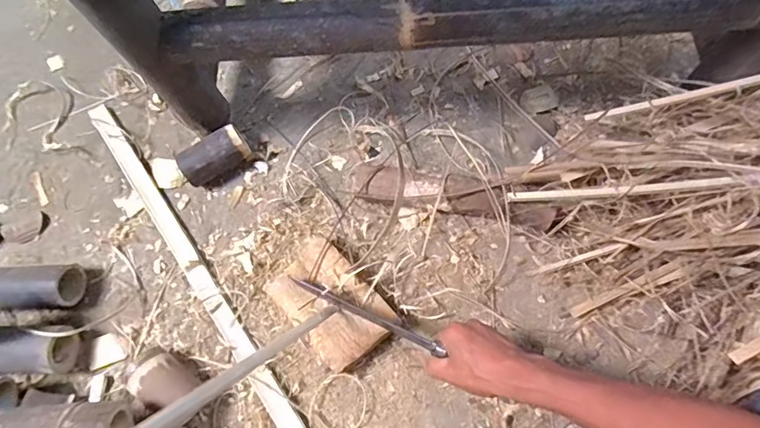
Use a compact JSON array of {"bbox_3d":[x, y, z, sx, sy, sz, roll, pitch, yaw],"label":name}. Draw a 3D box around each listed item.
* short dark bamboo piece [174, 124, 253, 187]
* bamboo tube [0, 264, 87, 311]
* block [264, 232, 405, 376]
[{"bbox_3d":[-0.259,-0.087,0.734,0.104,0.063,0.059,-34,73,-7],"label":"short dark bamboo piece"},{"bbox_3d":[-0.598,0.108,0.687,0.295,0.072,0.069,-1,72,4],"label":"bamboo tube"},{"bbox_3d":[-0.070,0.126,0.651,0.112,0.049,0.169,-43,73,-9],"label":"block"}]

